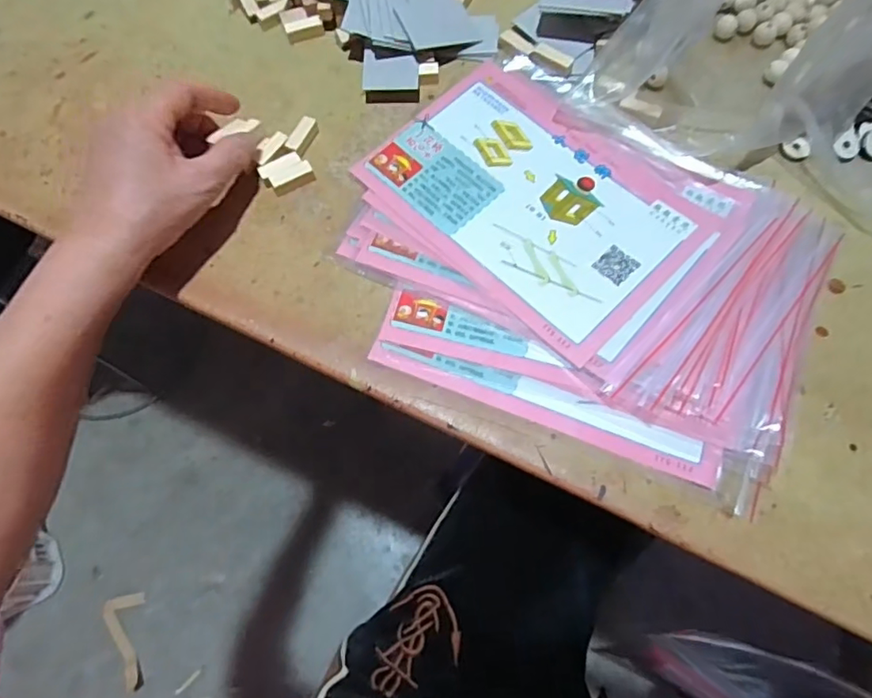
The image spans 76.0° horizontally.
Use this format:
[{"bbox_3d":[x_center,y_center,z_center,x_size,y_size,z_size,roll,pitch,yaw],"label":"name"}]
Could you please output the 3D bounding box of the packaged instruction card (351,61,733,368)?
[{"bbox_3d":[0.065,-0.106,0.380,0.144,0.008,0.210,-43,74,-13],"label":"packaged instruction card"}]

